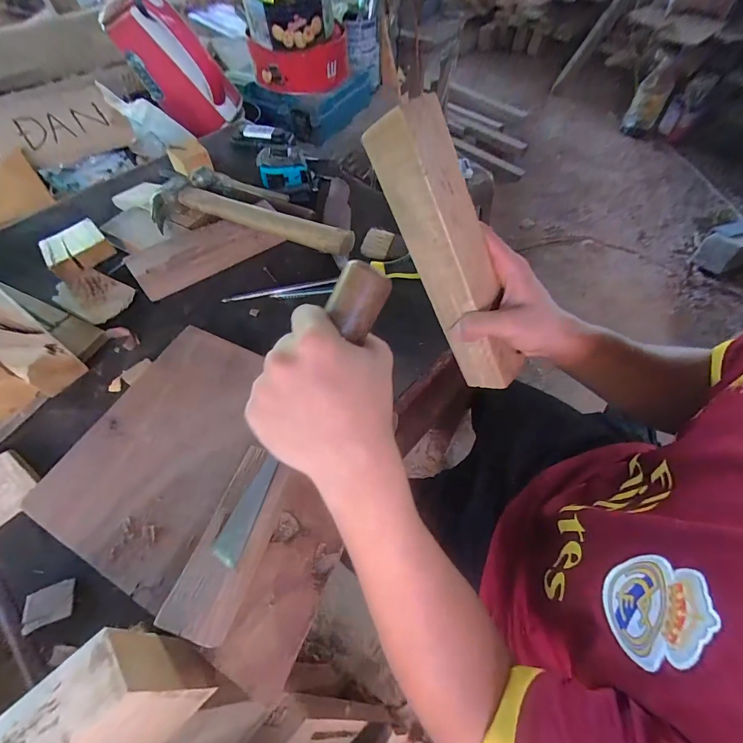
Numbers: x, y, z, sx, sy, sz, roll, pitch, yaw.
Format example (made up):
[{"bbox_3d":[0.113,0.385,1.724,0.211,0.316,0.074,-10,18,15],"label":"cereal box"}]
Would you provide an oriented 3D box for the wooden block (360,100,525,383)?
[{"bbox_3d":[0.072,-0.092,0.317,0.045,0.238,0.052,-38,27,-21],"label":"wooden block"}]

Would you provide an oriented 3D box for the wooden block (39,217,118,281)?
[{"bbox_3d":[-0.366,-0.152,0.462,0.064,0.023,0.071,39,66,23],"label":"wooden block"}]

